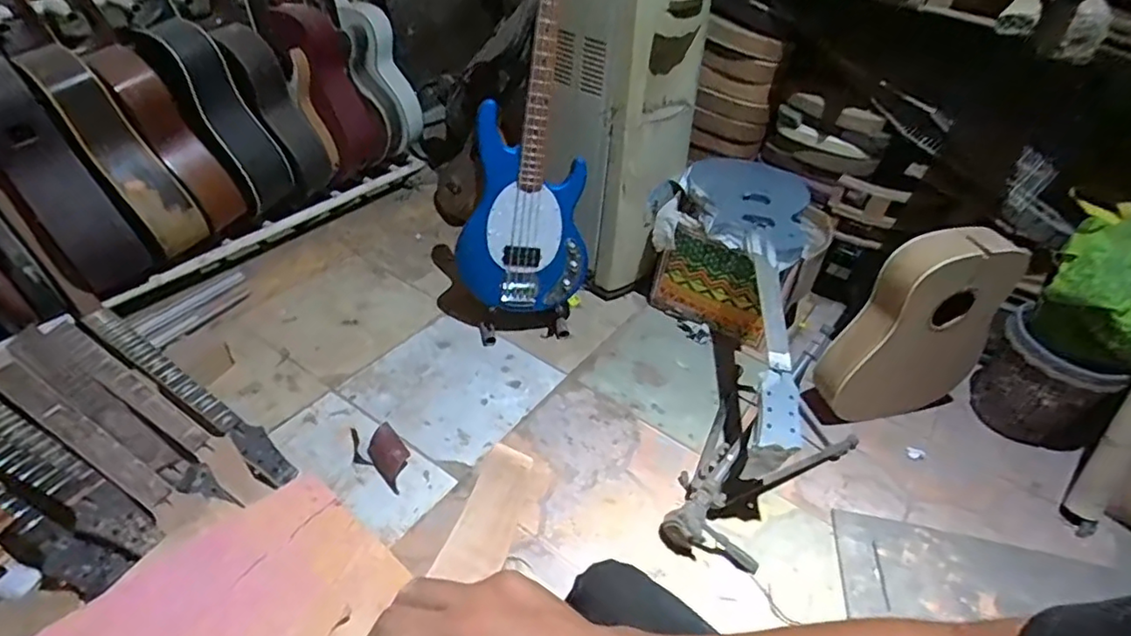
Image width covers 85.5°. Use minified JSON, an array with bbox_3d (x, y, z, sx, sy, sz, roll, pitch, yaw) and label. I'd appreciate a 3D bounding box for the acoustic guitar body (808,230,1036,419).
[{"bbox_3d":[0.793,0.040,1.379,0.342,0.513,0.092,-3,41,-12],"label":"acoustic guitar body"}]

